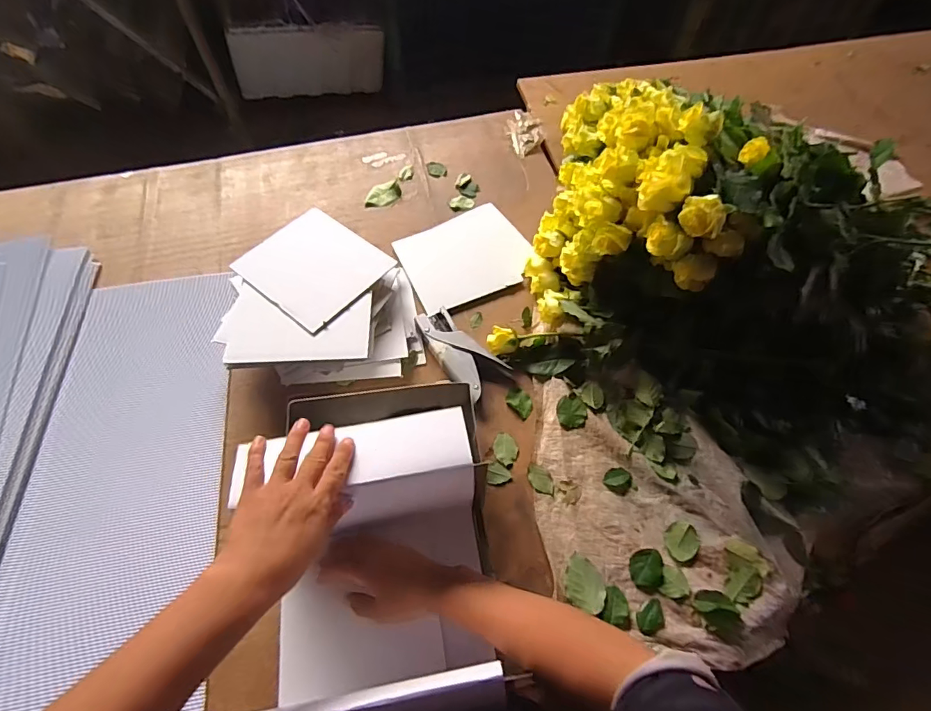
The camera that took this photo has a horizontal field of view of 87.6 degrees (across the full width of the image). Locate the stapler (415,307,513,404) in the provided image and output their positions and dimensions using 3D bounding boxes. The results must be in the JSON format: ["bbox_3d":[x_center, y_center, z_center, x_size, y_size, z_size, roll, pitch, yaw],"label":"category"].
[{"bbox_3d":[-0.014,-0.007,0.667,0.068,0.022,0.146,-40,67,-21],"label":"stapler"}]

